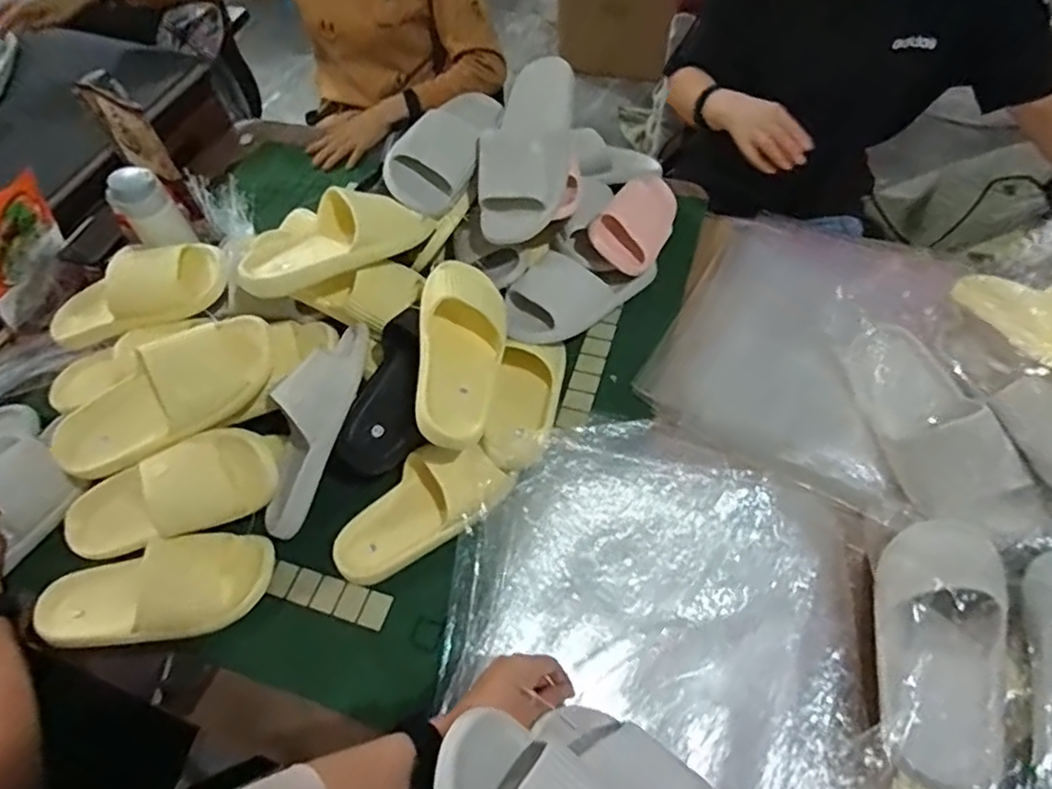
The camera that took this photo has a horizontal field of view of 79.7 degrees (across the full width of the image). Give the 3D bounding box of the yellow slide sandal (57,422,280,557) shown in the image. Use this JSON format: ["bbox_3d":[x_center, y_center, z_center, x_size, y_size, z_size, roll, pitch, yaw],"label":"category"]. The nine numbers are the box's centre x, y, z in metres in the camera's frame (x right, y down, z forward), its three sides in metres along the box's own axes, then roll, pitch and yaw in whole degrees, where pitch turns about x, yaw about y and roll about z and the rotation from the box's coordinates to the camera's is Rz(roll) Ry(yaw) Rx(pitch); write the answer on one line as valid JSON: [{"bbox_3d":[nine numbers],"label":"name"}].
[{"bbox_3d":[-0.417,0.123,0.746,0.265,0.089,0.089,-20,57,-9],"label":"yellow slide sandal"}]

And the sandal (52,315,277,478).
[{"bbox_3d":[-0.424,0.005,0.749,0.265,0.078,0.109,-37,93,0],"label":"sandal"}]

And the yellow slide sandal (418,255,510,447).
[{"bbox_3d":[-0.077,-0.054,0.737,0.106,0.078,0.247,13,68,-16],"label":"yellow slide sandal"}]

